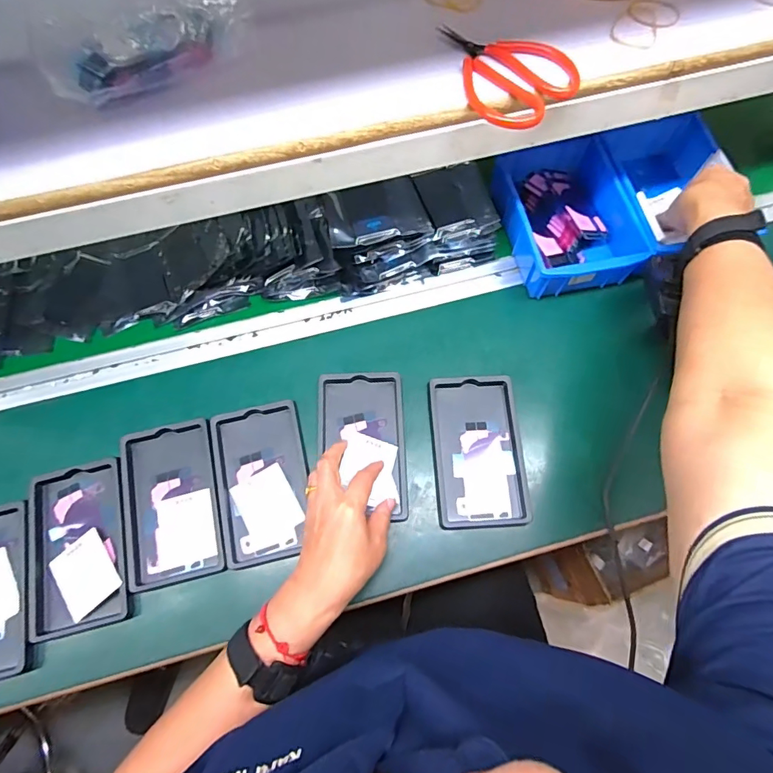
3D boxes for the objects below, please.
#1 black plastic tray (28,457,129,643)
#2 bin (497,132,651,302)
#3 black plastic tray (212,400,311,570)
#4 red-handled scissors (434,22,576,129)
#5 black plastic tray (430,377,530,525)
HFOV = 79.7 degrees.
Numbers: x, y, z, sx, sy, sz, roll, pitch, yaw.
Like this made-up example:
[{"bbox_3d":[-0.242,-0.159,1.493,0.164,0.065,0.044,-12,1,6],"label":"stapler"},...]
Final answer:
[{"bbox_3d":[-0.310,0.159,0.465,0.094,0.012,0.157,-14,70,-4],"label":"black plastic tray"},{"bbox_3d":[0.216,-0.210,0.572,0.143,0.058,0.193,-12,70,-4],"label":"bin"},{"bbox_3d":[-0.129,0.100,0.487,0.093,0.015,0.158,-11,69,-3],"label":"black plastic tray"},{"bbox_3d":[0.091,-0.258,0.378,0.083,0.014,0.115,-43,74,-14],"label":"red-handled scissors"},{"bbox_3d":[0.098,0.067,0.501,0.093,0.016,0.159,-3,69,0],"label":"black plastic tray"}]

